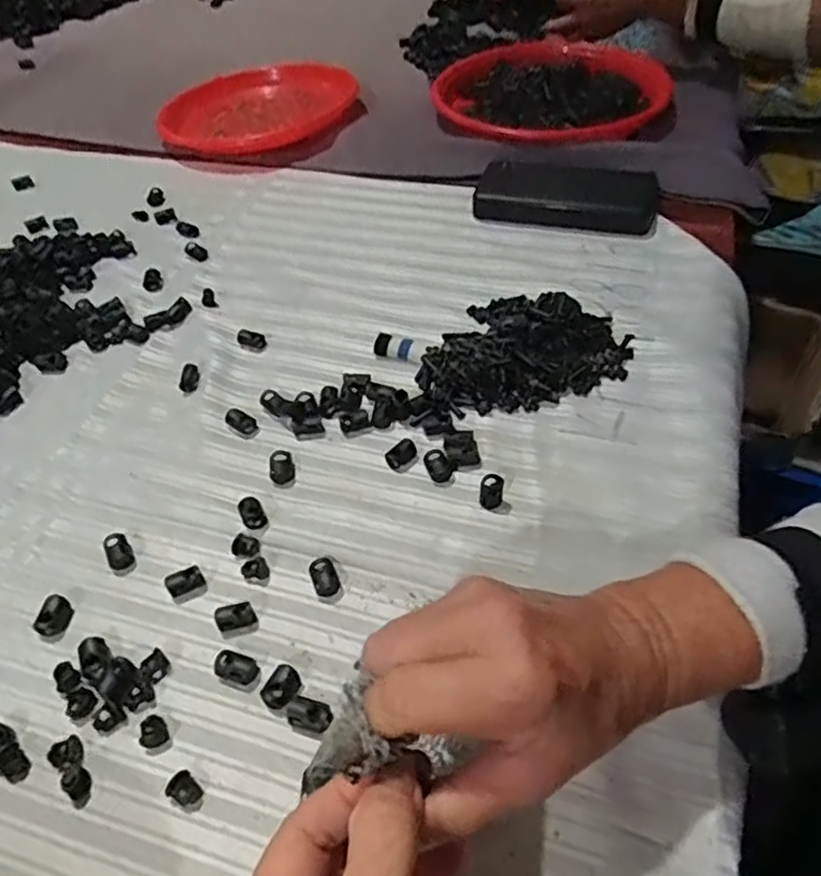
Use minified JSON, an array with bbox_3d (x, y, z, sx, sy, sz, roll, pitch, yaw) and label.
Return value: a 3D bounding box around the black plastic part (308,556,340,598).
[{"bbox_3d":[-0.048,0.076,0.380,0.014,0.007,0.022,-21,50,-12],"label":"black plastic part"}]

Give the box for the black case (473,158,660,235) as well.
[{"bbox_3d":[0.129,-0.205,0.576,0.149,0.022,0.066,14,52,17],"label":"black case"}]

